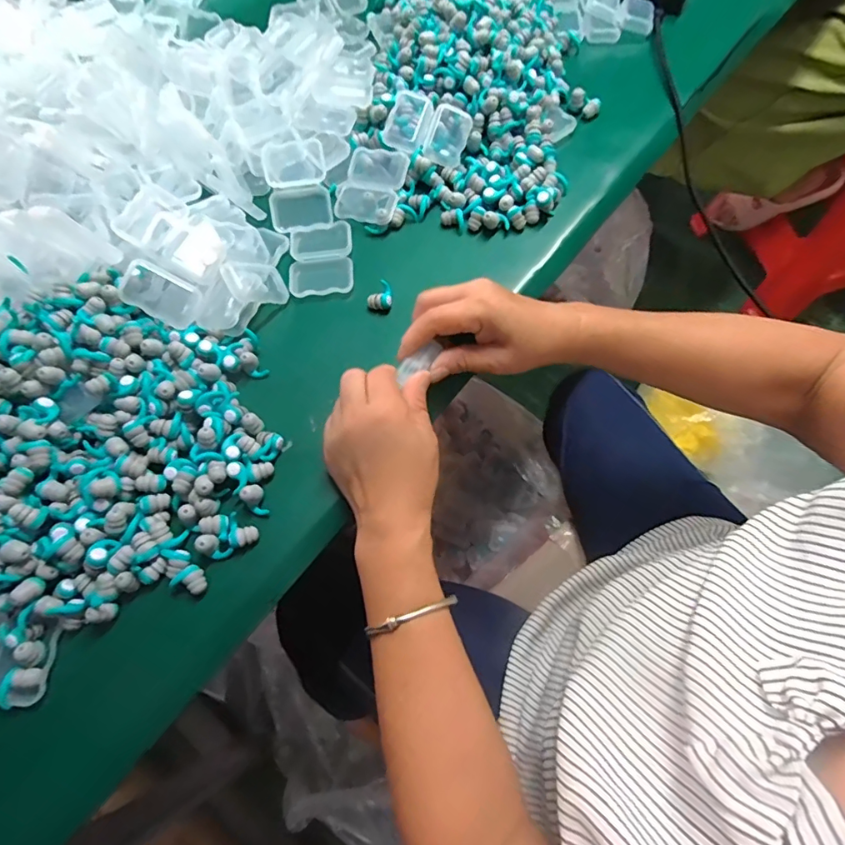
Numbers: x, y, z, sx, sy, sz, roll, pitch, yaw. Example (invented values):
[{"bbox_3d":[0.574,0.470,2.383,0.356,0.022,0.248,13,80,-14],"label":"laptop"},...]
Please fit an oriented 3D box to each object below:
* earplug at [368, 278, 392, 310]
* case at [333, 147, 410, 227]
[{"bbox_3d":[-0.037,-0.106,0.418,0.021,0.018,0.023,-9,68,-1],"label":"earplug"},{"bbox_3d":[-0.048,-0.221,0.455,0.059,0.019,0.073,17,69,9],"label":"case"}]

